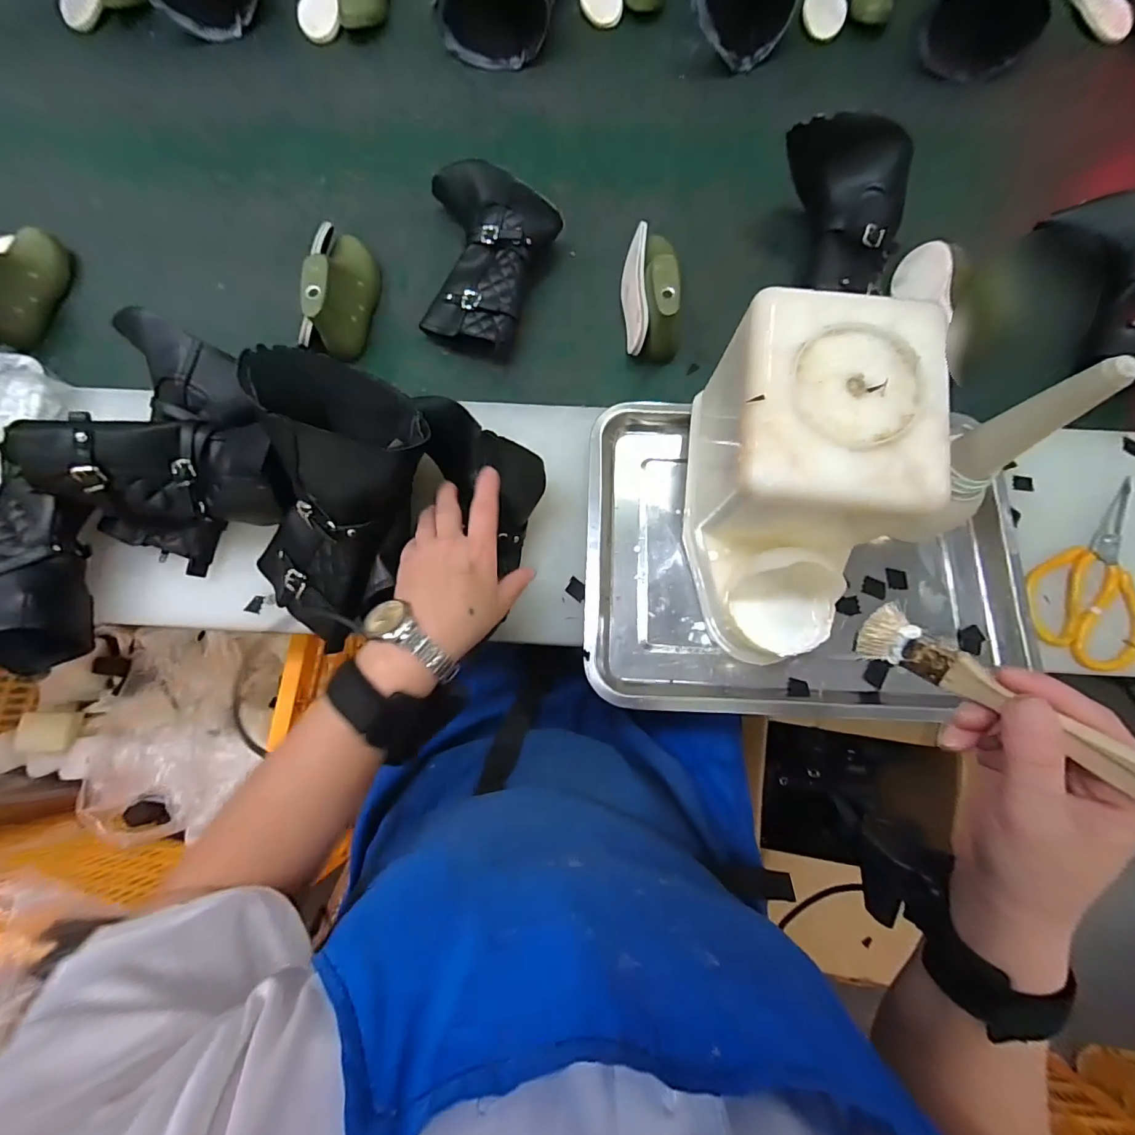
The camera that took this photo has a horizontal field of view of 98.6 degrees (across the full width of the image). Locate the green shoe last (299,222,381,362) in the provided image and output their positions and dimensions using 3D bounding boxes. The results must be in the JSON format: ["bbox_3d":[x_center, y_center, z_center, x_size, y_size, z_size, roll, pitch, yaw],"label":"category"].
[{"bbox_3d":[-0.258,-0.318,0.557,0.063,0.078,0.155,3,77,1],"label":"green shoe last"}]

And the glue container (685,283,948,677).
[{"bbox_3d":[0.171,-0.052,0.381,0.124,0.176,0.221,7,77,2],"label":"glue container"}]

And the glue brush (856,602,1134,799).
[{"bbox_3d":[0.205,0.065,0.220,0.021,0.021,0.139,-44,50,-9],"label":"glue brush"}]

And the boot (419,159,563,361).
[{"bbox_3d":[-0.113,-0.352,0.564,0.160,0.071,0.195,20,77,5],"label":"boot"}]

